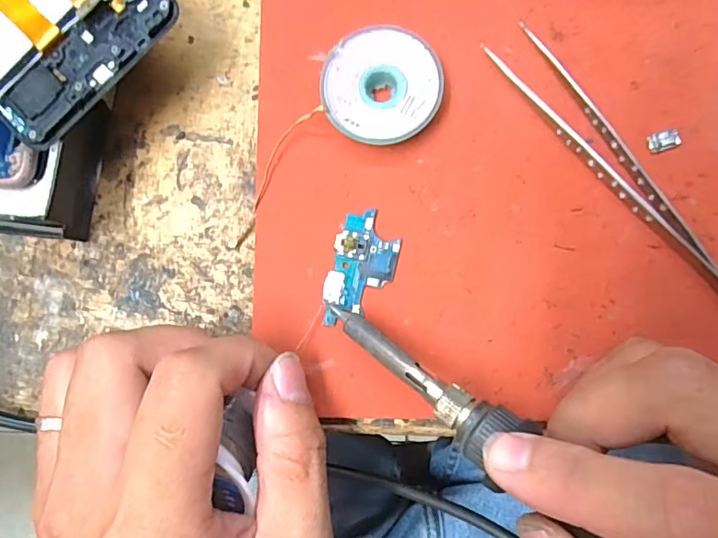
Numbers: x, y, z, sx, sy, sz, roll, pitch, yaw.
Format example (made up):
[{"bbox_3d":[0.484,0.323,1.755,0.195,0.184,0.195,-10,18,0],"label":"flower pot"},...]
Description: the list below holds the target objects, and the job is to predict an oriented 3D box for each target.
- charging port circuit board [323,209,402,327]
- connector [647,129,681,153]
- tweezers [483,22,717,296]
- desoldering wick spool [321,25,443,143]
[{"bbox_3d":[0.001,0.000,0.195,0.024,0.004,0.044,13,87,6],"label":"charging port circuit board"},{"bbox_3d":[0.113,-0.048,0.188,0.012,0.004,0.007,-16,84,4],"label":"connector"},{"bbox_3d":[0.098,-0.038,0.186,0.020,0.009,0.132,-38,83,2],"label":"tweezers"},{"bbox_3d":[0.009,-0.068,0.195,0.044,0.013,0.043,0,86,6],"label":"desoldering wick spool"}]

